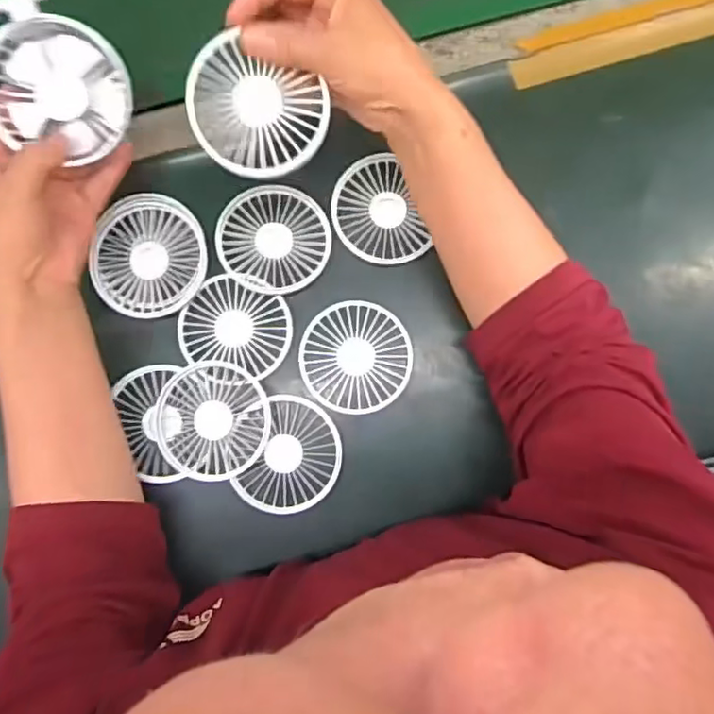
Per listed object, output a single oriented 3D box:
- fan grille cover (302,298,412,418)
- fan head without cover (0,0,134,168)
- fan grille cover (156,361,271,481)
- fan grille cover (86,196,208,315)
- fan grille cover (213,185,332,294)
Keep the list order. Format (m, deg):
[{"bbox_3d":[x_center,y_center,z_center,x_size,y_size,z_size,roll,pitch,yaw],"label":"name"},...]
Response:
[{"bbox_3d":[0.000,0.000,0.487,0.084,0.004,0.085,3,85,0],"label":"fan grille cover"},{"bbox_3d":[-0.199,-0.180,0.411,0.096,0.034,0.085,41,101,-18],"label":"fan head without cover"},{"bbox_3d":[-0.110,0.048,0.477,0.085,0.018,0.087,-1,85,-1],"label":"fan grille cover"},{"bbox_3d":[-0.160,-0.077,0.481,0.083,0.015,0.091,17,85,1],"label":"fan grille cover"},{"bbox_3d":[-0.065,-0.094,0.491,0.086,0.006,0.086,2,85,-1],"label":"fan grille cover"}]

